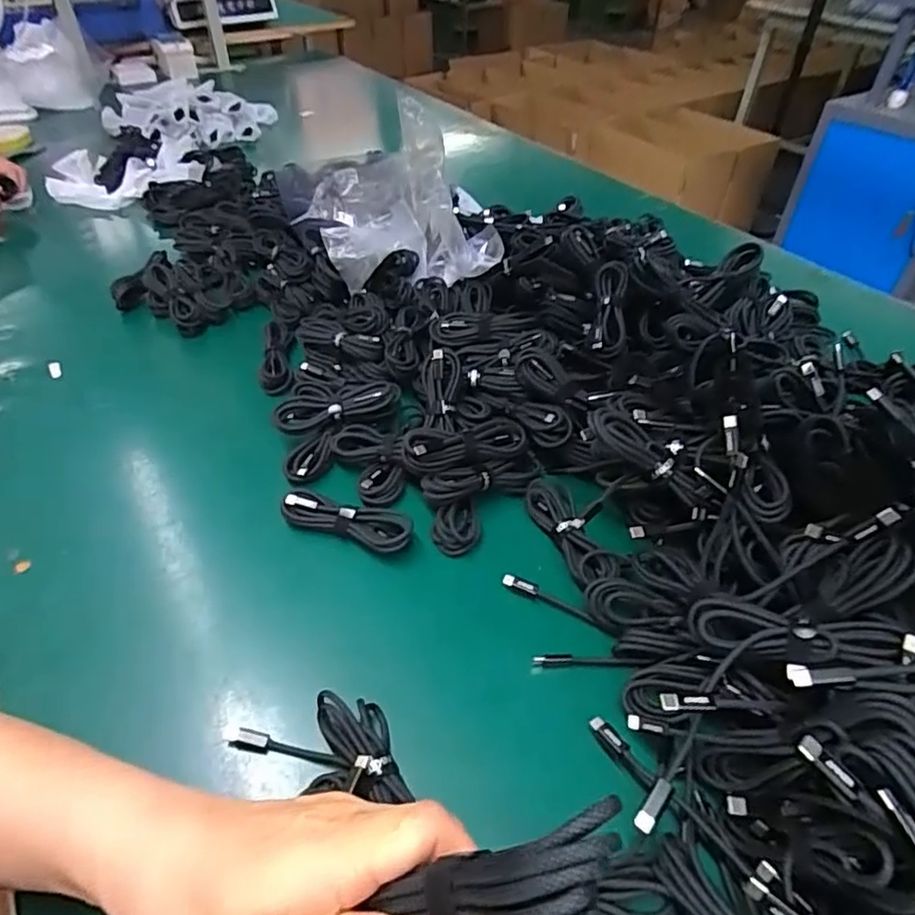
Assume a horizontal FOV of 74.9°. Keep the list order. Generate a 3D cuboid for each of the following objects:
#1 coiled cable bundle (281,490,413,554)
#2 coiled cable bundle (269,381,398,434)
[{"bbox_3d":[-0.087,0.050,0.480,0.108,0.020,0.033,14,46,14],"label":"coiled cable bundle"},{"bbox_3d":[-0.111,-0.047,0.542,0.112,0.028,0.035,-3,44,-3],"label":"coiled cable bundle"}]

